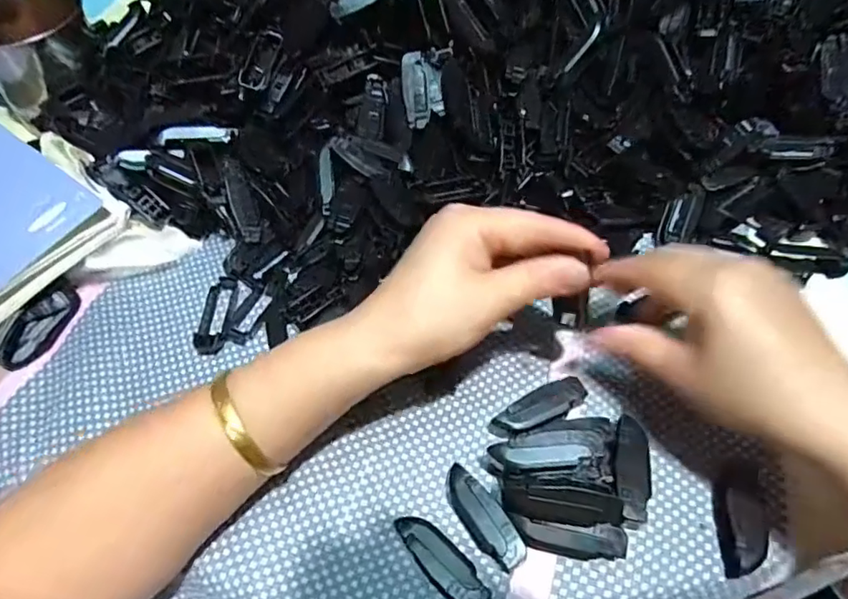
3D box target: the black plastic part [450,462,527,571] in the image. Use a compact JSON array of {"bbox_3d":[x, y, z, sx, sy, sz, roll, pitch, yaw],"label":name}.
[{"bbox_3d":[0.029,0.109,0.277,0.018,0.017,0.053,-31,58,-17],"label":"black plastic part"}]

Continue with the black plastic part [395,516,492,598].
[{"bbox_3d":[0.008,0.127,0.267,0.054,0.016,0.019,36,65,25],"label":"black plastic part"}]

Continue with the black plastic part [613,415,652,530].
[{"bbox_3d":[0.106,0.090,0.286,0.017,0.017,0.055,9,56,10],"label":"black plastic part"}]

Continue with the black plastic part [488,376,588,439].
[{"bbox_3d":[0.062,0.059,0.303,0.056,0.004,0.019,-24,68,-8],"label":"black plastic part"}]

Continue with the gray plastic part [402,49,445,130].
[{"bbox_3d":[0.000,-0.141,0.374,0.028,0.006,0.049,-9,94,-24],"label":"gray plastic part"}]

